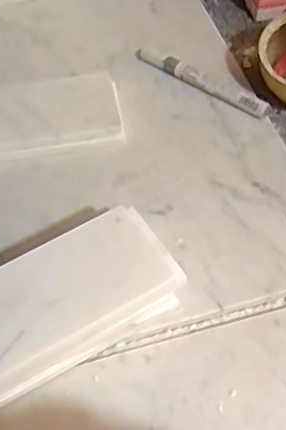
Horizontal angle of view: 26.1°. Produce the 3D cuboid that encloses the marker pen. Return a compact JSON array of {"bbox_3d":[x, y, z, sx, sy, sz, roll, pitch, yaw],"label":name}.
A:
[{"bbox_3d":[0.054,-0.131,0.592,0.148,0.012,0.014,32,60,20],"label":"marker pen"}]

